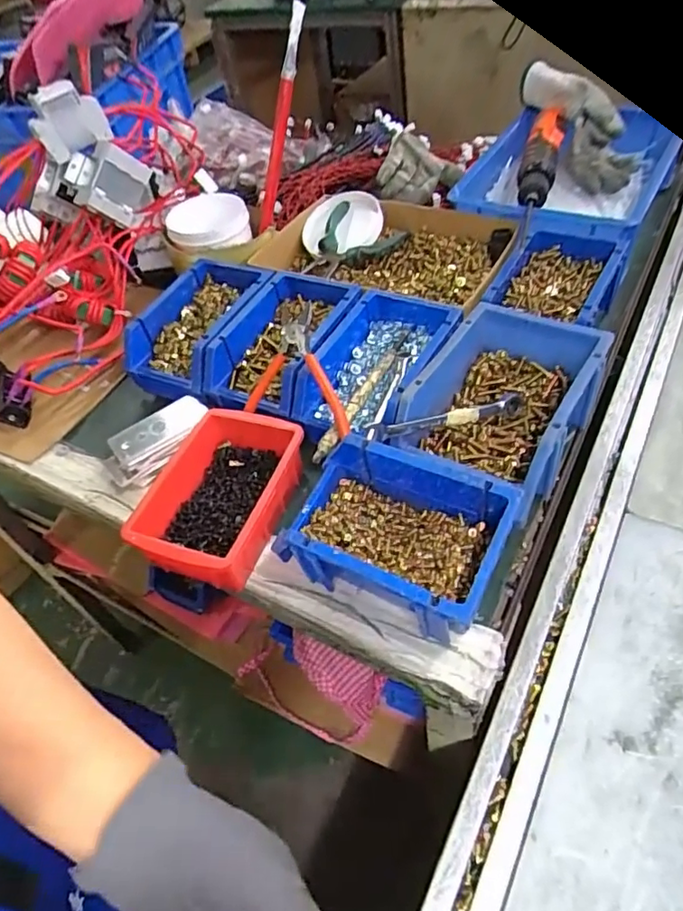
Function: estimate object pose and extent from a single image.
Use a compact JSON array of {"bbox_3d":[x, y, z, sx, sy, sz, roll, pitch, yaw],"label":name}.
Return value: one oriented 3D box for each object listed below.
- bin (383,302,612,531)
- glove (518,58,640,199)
[{"bbox_3d":[0.132,-0.046,0.468,0.124,0.065,0.181,25,60,27],"label":"bin"},{"bbox_3d":[0.301,-0.410,0.686,0.094,0.064,0.198,-18,75,-8],"label":"glove"}]

